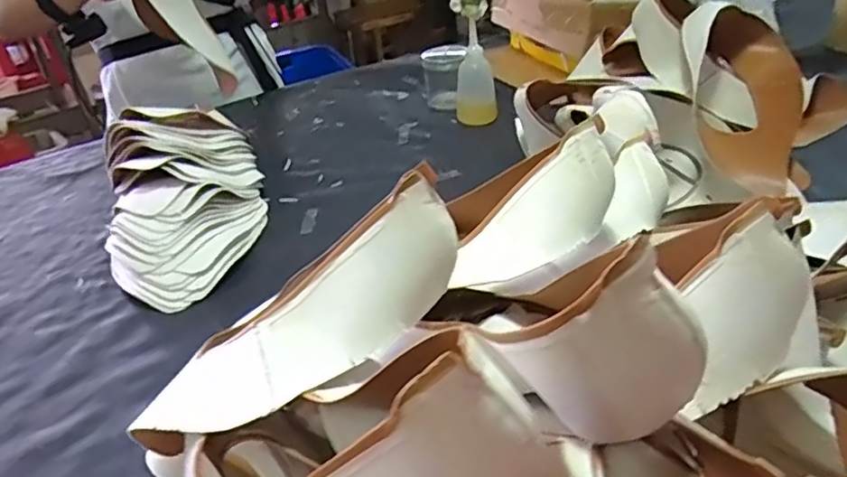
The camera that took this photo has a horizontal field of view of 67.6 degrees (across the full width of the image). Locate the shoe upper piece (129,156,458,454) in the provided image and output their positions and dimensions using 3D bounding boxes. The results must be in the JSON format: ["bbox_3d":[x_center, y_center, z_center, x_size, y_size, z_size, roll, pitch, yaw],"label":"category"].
[{"bbox_3d":[-0.071,0.054,0.376,0.226,0.054,0.079,-37,38,0],"label":"shoe upper piece"}]

